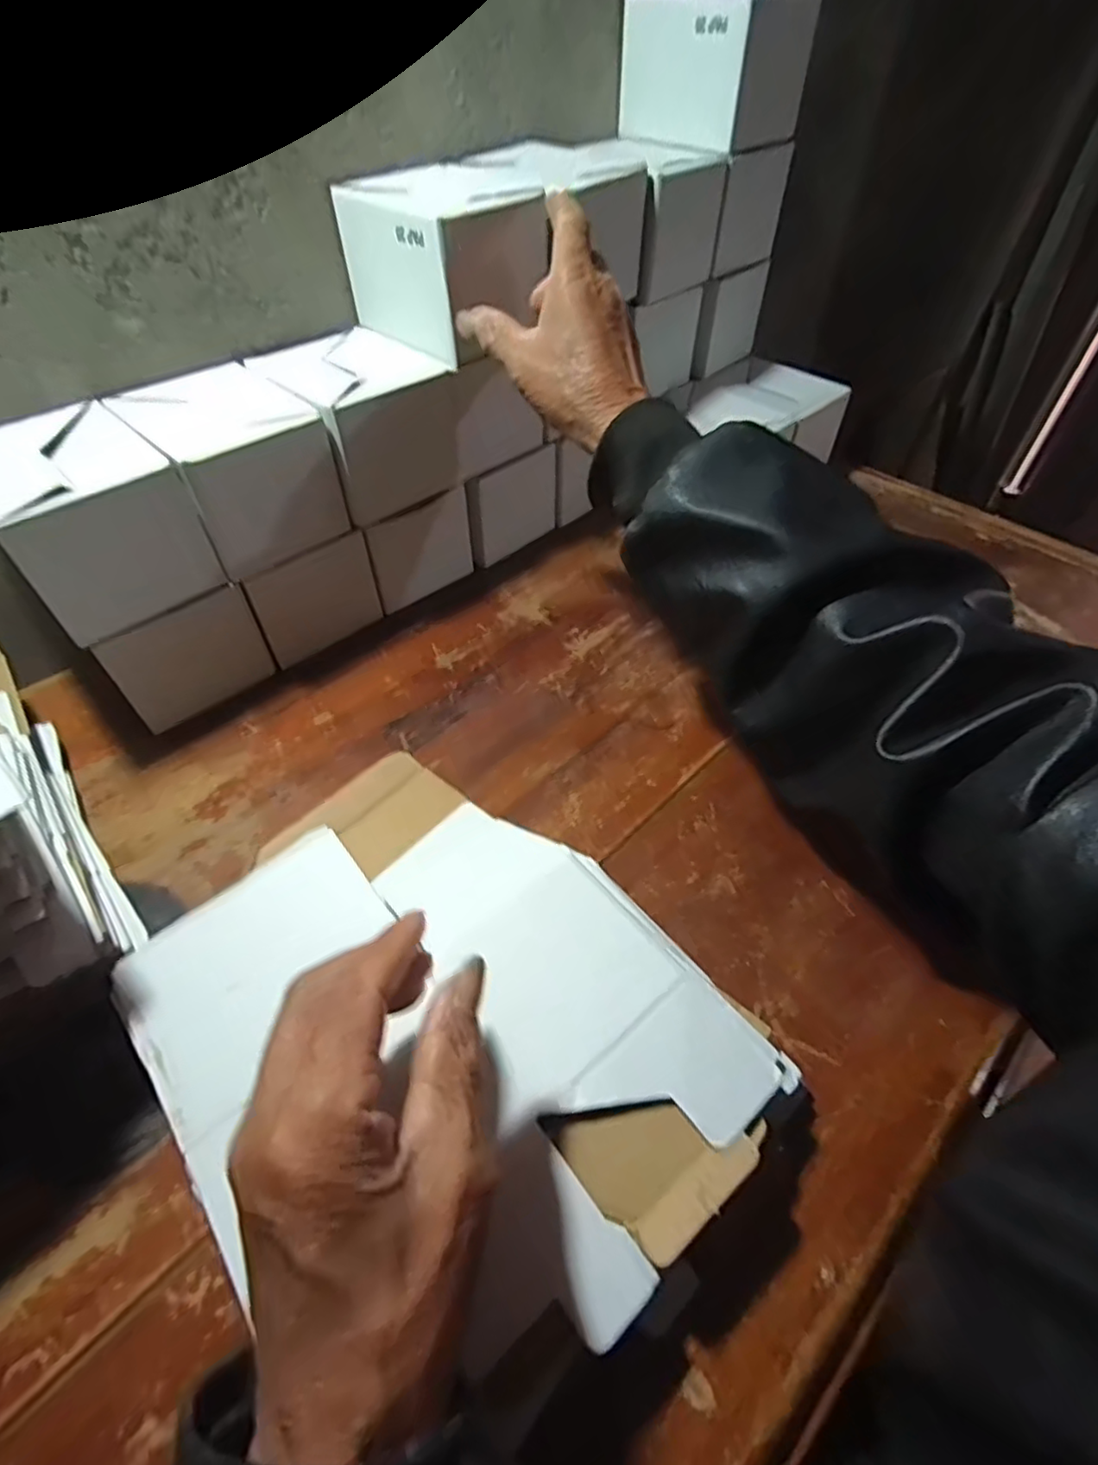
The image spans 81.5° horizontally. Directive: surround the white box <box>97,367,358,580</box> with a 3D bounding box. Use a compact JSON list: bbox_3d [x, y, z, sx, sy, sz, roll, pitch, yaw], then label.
[{"bbox_3d":[-0.210,-0.178,0.426,0.091,0.079,0.117,-35,58,-26],"label":"white box"}]

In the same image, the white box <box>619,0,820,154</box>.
[{"bbox_3d":[0.123,-0.508,0.486,0.092,0.078,0.119,-35,58,-26],"label":"white box"}]

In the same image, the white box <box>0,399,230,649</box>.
[{"bbox_3d":[-0.280,-0.131,0.387,0.092,0.077,0.125,-37,59,-27],"label":"white box"}]

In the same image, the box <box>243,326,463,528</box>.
[{"bbox_3d":[-0.135,-0.228,0.464,0.106,0.080,0.123,-36,59,-27],"label":"box"}]

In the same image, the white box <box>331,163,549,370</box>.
[{"bbox_3d":[-0.070,-0.332,0.448,0.101,0.081,0.115,-35,58,-26],"label":"white box"}]

